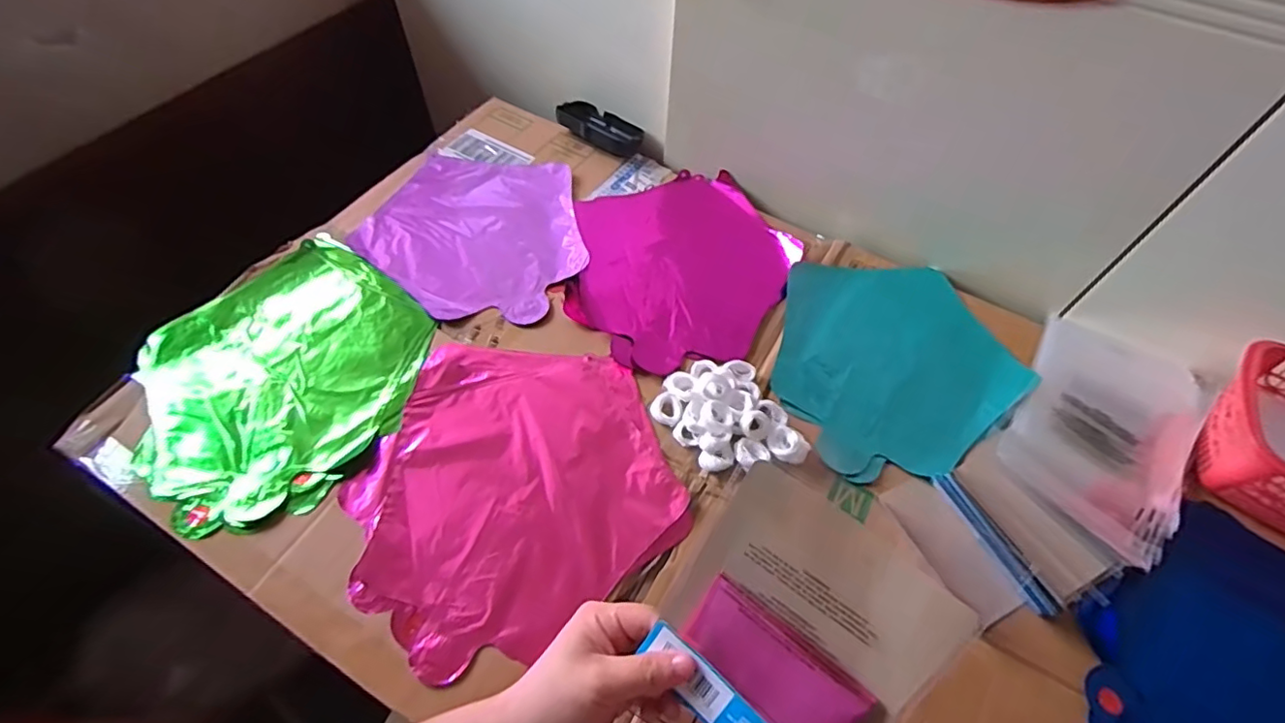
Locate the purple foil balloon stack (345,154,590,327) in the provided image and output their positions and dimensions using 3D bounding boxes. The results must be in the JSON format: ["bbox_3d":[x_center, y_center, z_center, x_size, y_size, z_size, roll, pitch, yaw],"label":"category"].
[{"bbox_3d":[-0.162,-0.139,0.612,0.224,0.007,0.218,25,58,13],"label":"purple foil balloon stack"}]

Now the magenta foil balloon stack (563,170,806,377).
[{"bbox_3d":[0.036,-0.101,0.602,0.235,0.025,0.233,-23,60,-18],"label":"magenta foil balloon stack"}]

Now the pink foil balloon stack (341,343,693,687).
[{"bbox_3d":[-0.104,0.090,0.472,0.237,0.013,0.245,-17,59,-14],"label":"pink foil balloon stack"}]

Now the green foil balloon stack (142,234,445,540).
[{"bbox_3d":[-0.309,0.008,0.509,0.228,0.022,0.241,35,61,19],"label":"green foil balloon stack"}]

